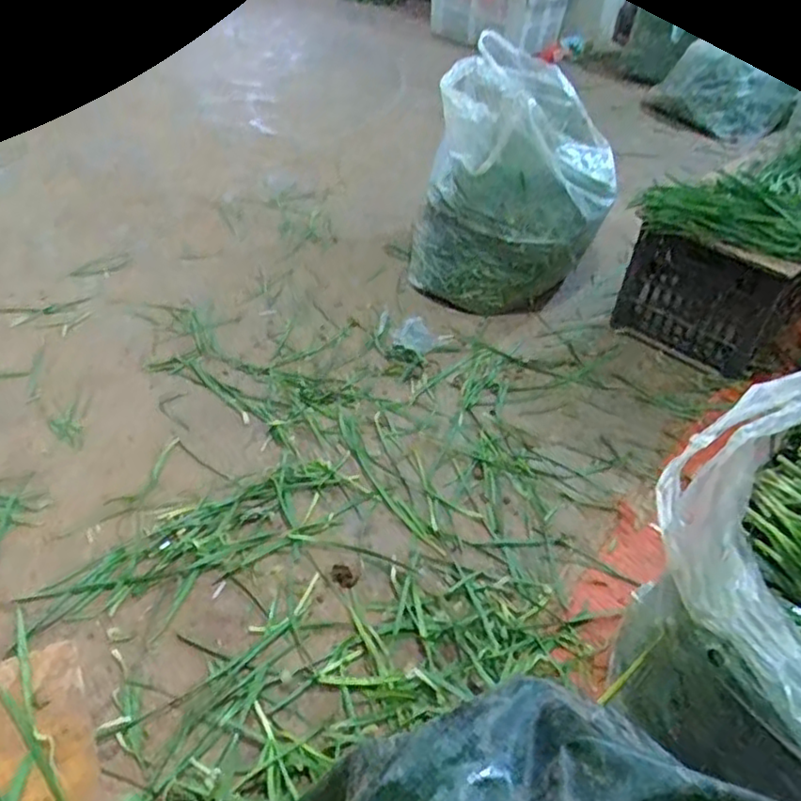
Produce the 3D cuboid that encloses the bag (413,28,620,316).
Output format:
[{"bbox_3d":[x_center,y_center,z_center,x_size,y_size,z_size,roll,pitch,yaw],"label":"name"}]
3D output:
[{"bbox_3d":[0.273,-0.498,1.592,0.414,0.446,0.457,11,40,6],"label":"bag"}]

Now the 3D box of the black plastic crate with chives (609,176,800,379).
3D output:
[{"bbox_3d":[0.673,-0.259,1.438,0.400,0.346,0.207,26,44,22],"label":"black plastic crate with chives"}]

